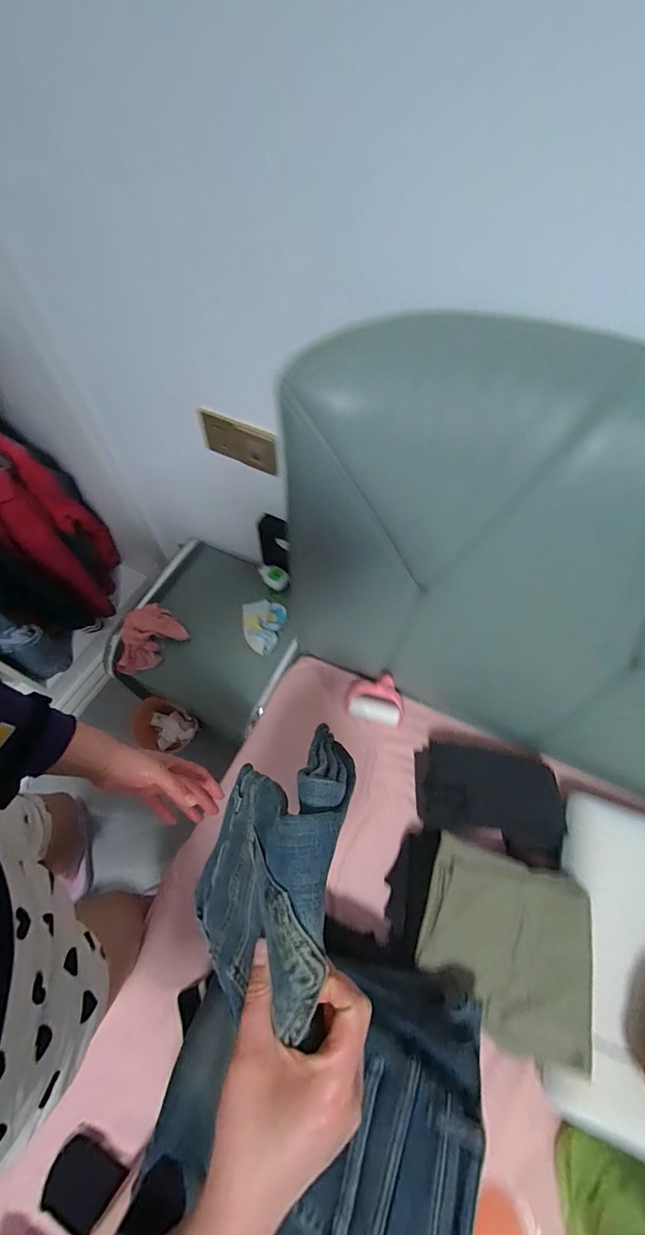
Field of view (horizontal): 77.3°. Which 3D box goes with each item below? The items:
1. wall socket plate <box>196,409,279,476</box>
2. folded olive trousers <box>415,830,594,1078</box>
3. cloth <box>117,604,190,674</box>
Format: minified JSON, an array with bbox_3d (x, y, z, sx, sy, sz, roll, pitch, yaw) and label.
[{"bbox_3d":[-0.164,-0.338,0.778,0.167,0.112,0.014,24,72,10],"label":"wall socket plate"},{"bbox_3d":[0.261,0.469,0.582,0.216,0.051,0.223,17,60,7],"label":"folded olive trousers"},{"bbox_3d":[-0.431,0.055,0.981,0.133,0.076,0.164,41,66,19],"label":"cloth"}]

